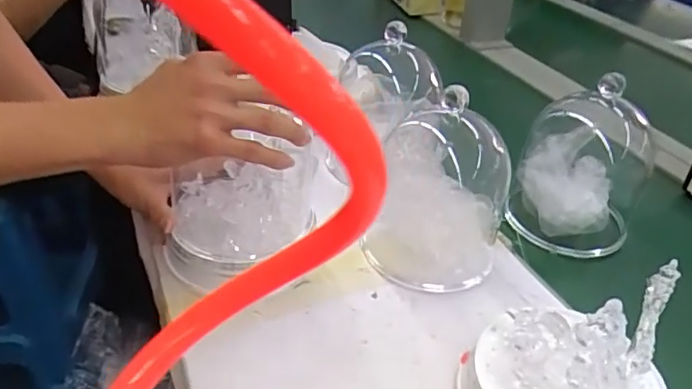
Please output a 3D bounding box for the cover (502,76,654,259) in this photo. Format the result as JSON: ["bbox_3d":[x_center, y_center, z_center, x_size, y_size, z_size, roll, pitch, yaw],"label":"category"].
[{"bbox_3d":[0.255,-0.045,0.602,0.123,0.163,0.147,18,38,19],"label":"cover"}]

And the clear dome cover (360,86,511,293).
[{"bbox_3d":[0.088,-0.008,0.534,0.122,0.163,0.120,18,38,19],"label":"clear dome cover"}]

